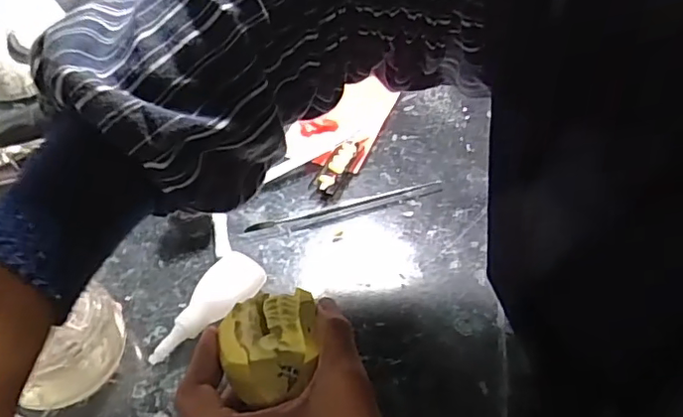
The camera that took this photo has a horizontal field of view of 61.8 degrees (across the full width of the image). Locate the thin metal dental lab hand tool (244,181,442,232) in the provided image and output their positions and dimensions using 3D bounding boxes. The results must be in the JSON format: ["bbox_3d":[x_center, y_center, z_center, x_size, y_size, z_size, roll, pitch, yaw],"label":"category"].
[{"bbox_3d":[0.004,-0.001,0.440,0.155,0.004,0.010,-14,48,-10],"label":"thin metal dental lab hand tool"}]

